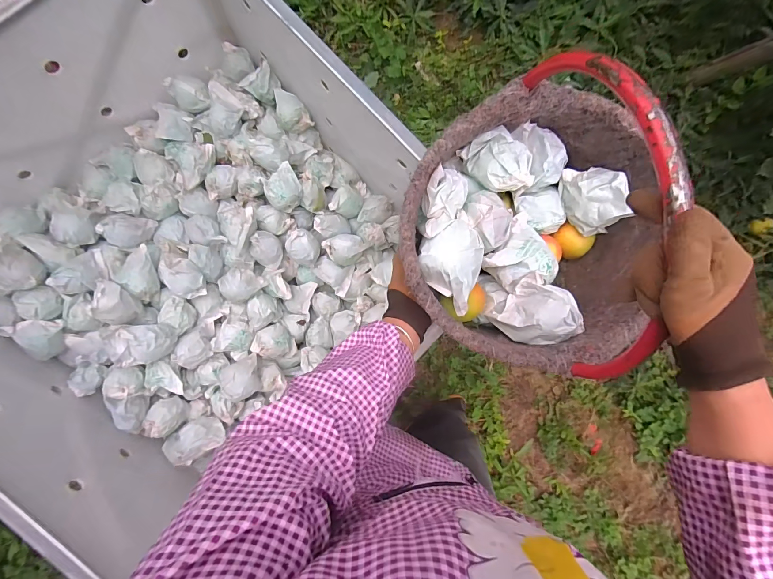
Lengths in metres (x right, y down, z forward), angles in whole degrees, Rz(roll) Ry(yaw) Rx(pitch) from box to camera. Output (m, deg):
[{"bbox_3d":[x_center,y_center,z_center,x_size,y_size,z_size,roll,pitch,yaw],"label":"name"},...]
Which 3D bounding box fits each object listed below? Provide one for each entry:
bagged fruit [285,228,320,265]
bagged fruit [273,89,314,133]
[{"bbox_3d":[-0.254,-0.132,1.039,0.104,0.081,0.112,0,88,-9],"label":"bagged fruit"},{"bbox_3d":[-0.284,-0.520,1.019,0.080,0.076,0.124,-39,94,-8],"label":"bagged fruit"}]

